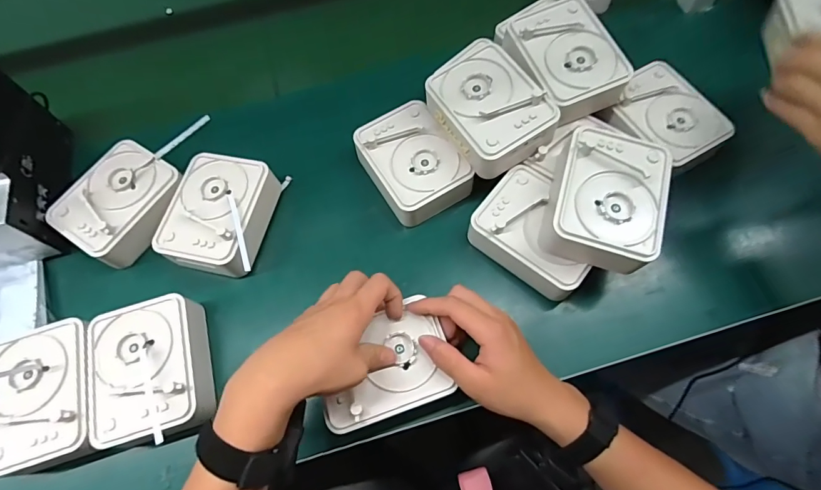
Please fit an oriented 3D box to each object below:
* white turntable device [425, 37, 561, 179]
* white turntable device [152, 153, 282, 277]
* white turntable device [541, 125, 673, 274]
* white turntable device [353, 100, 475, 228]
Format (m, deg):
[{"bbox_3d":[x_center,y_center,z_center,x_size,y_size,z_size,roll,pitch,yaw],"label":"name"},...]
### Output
[{"bbox_3d":[0.084,-0.148,0.466,0.098,0.052,0.130,-30,68,-10],"label":"white turntable device"},{"bbox_3d":[-0.208,-0.031,0.480,0.117,0.069,0.129,7,67,6],"label":"white turntable device"},{"bbox_3d":[0.190,-0.046,0.413,0.098,0.049,0.127,17,68,10],"label":"white turntable device"},{"bbox_3d":[0.001,-0.092,0.492,0.098,0.048,0.134,-31,68,-10],"label":"white turntable device"}]

